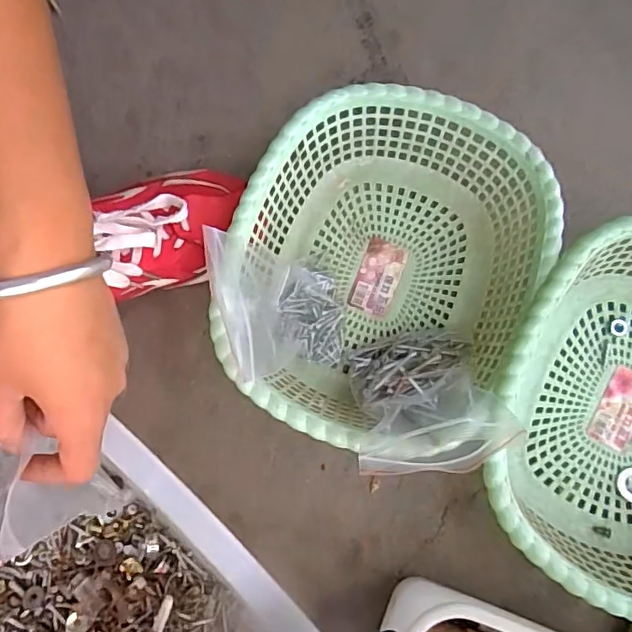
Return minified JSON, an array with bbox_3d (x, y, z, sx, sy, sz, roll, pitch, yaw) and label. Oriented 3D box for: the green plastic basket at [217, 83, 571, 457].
[{"bbox_3d":[0.049,-0.036,0.441,0.219,0.075,0.264,25,81,5],"label":"green plastic basket"}]

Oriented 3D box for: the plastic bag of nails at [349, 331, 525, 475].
[{"bbox_3d":[0.077,0.056,0.401,0.098,0.106,0.098,-4,79,0],"label":"plastic bag of nails"}]

